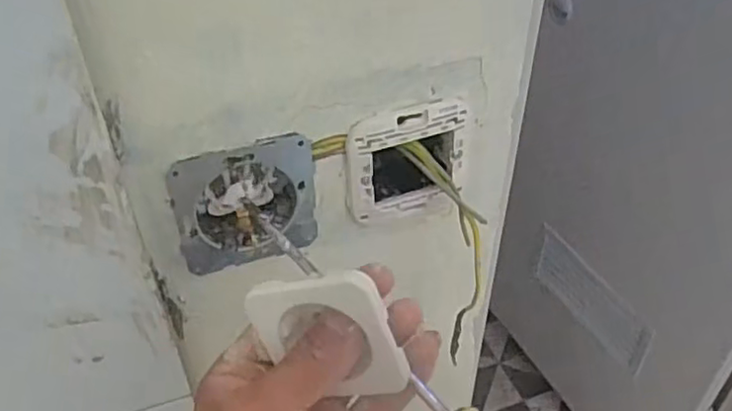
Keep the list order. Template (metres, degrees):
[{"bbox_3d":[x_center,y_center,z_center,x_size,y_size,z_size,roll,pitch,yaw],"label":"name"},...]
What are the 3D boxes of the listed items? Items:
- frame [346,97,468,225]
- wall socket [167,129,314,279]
[{"bbox_3d":[0.023,-0.021,0.360,0.068,0.073,0.008,-16,44,-16],"label":"frame"},{"bbox_3d":[-0.062,-0.004,0.342,0.071,0.069,0.024,-14,44,-15],"label":"wall socket"}]

